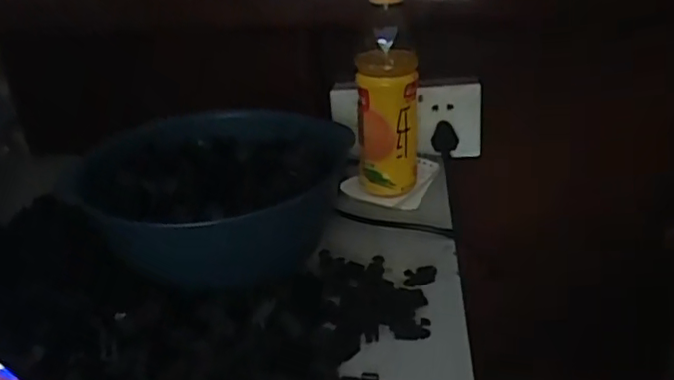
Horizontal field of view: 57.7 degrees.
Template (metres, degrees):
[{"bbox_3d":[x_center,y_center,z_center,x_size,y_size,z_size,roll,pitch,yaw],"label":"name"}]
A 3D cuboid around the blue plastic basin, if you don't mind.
[{"bbox_3d":[-0.107,0.006,0.500,0.178,0.080,0.192,9,30,23],"label":"blue plastic basin"}]

